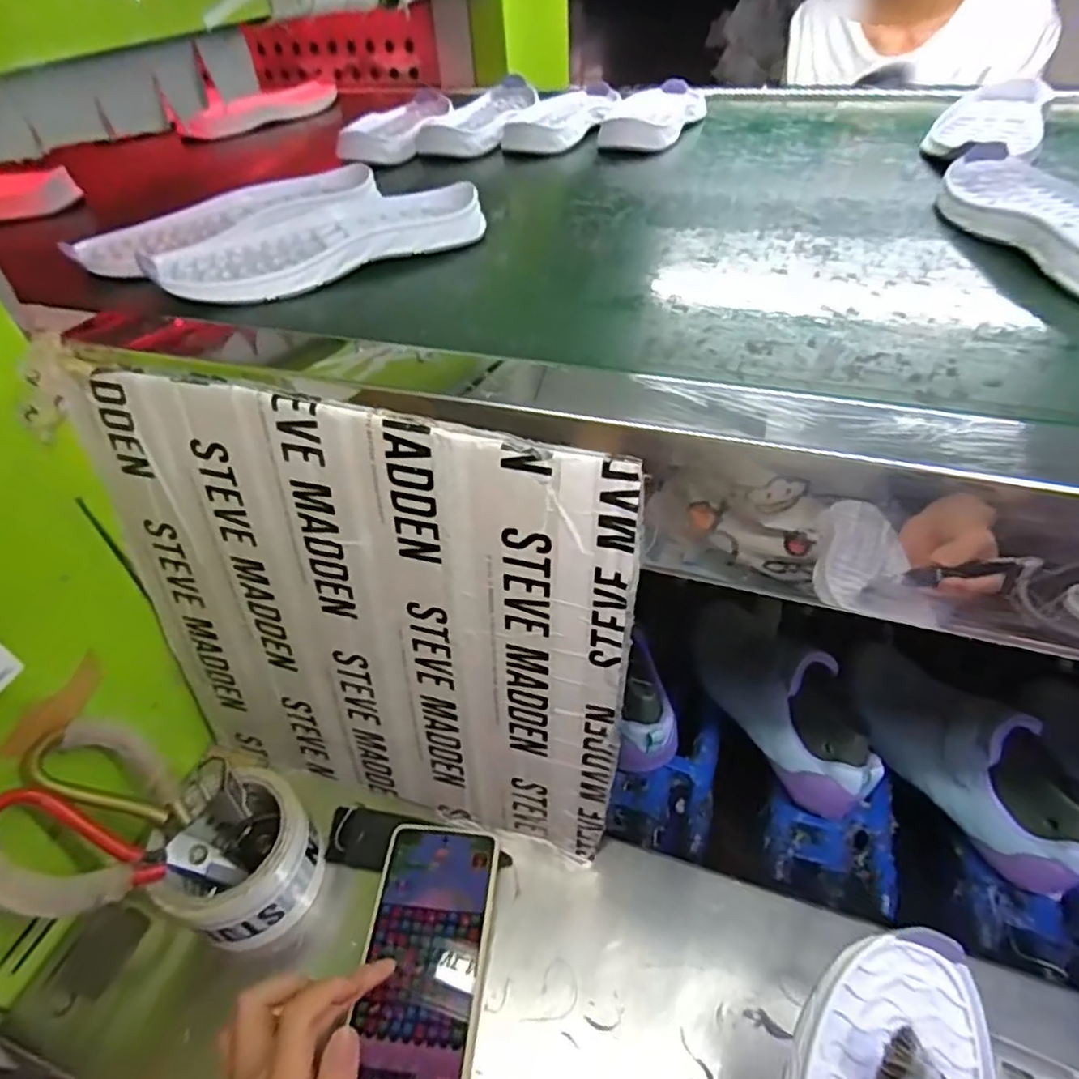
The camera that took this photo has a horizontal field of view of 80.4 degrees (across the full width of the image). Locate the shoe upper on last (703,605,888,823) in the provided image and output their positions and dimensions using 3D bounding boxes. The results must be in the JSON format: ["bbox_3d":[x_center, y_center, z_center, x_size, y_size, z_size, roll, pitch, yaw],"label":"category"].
[{"bbox_3d":[0.207,0.131,0.547,0.076,0.089,0.202,-17,41,-15],"label":"shoe upper on last"}]

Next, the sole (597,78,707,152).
[{"bbox_3d":[0.132,-0.458,0.682,0.073,0.023,0.240,17,48,20],"label":"sole"}]

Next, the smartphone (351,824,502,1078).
[{"bbox_3d":[-0.071,0.277,0.417,0.078,0.010,0.166,-1,48,3],"label":"smartphone"}]

